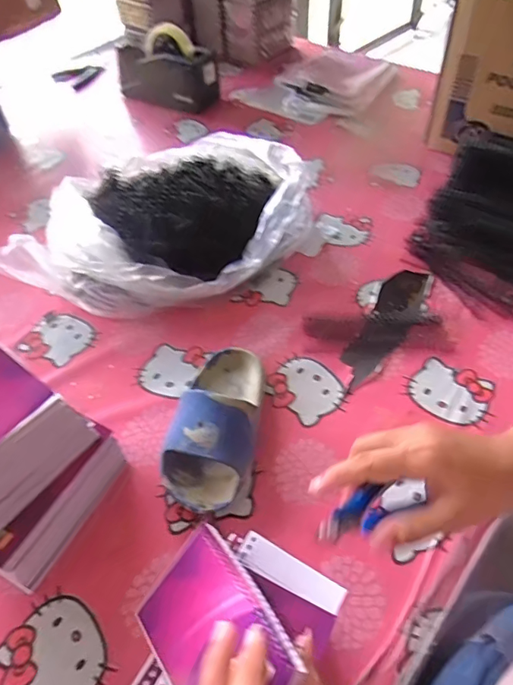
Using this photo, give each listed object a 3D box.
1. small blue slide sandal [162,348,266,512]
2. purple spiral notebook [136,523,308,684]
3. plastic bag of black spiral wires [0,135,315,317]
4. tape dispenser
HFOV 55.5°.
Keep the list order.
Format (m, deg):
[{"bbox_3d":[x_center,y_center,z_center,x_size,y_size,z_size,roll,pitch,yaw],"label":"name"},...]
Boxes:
[{"bbox_3d":[-0.039,0.070,0.473,0.084,0.060,0.176,8,51,10],"label":"small blue slide sandal"},{"bbox_3d":[-0.029,0.183,0.302,0.082,0.010,0.132,-56,34,-2],"label":"purple spiral notebook"},{"bbox_3d":[-0.104,-0.166,0.646,0.320,0.102,0.309,12,52,13],"label":"plastic bag of black spiral wires"},{"bbox_3d":[-0.174,-0.533,0.947,0.211,0.124,0.066,27,57,24],"label":"tape dispenser"}]

